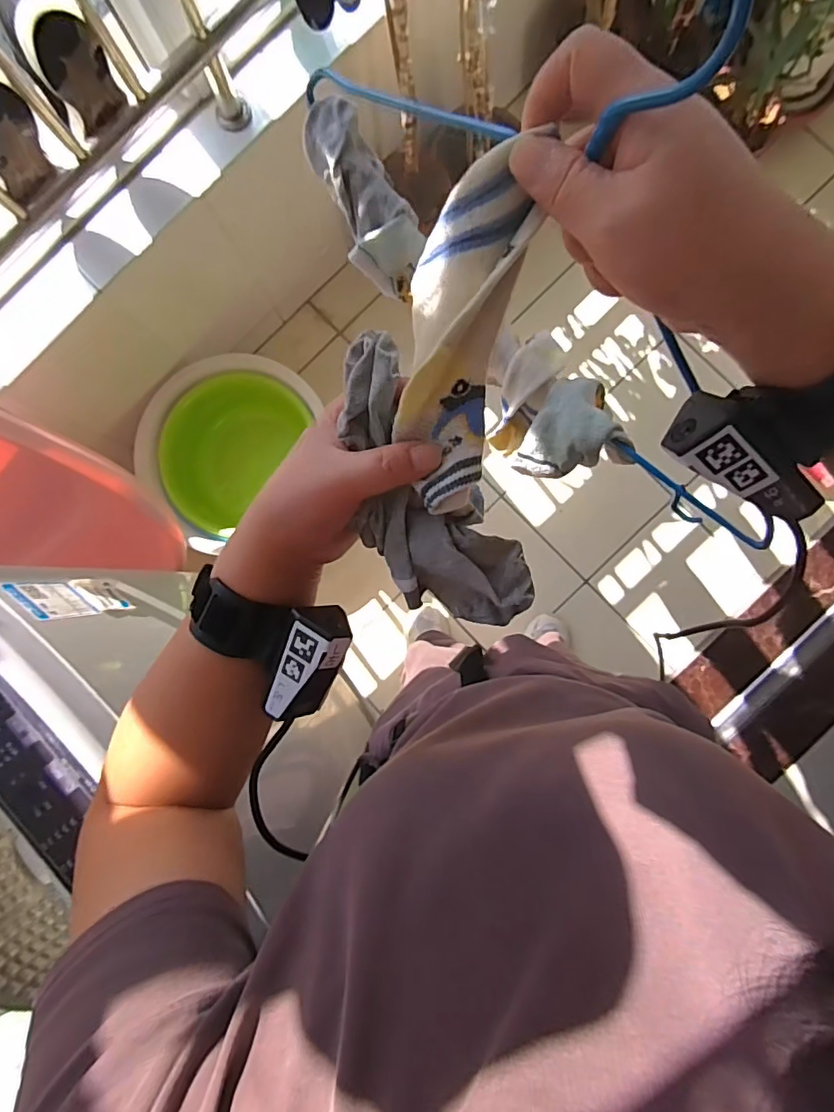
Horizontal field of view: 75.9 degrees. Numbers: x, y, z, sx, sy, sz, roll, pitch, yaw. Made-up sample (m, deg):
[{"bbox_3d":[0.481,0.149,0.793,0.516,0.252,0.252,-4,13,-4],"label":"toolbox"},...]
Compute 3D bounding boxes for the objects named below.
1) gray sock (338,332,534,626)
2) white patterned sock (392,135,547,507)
[{"bbox_3d":[0.001,-0.030,0.287,0.070,0.036,0.166,-26,104,2],"label":"gray sock"},{"bbox_3d":[0.018,-0.095,0.249,0.046,0.019,0.145,9,113,4],"label":"white patterned sock"}]

